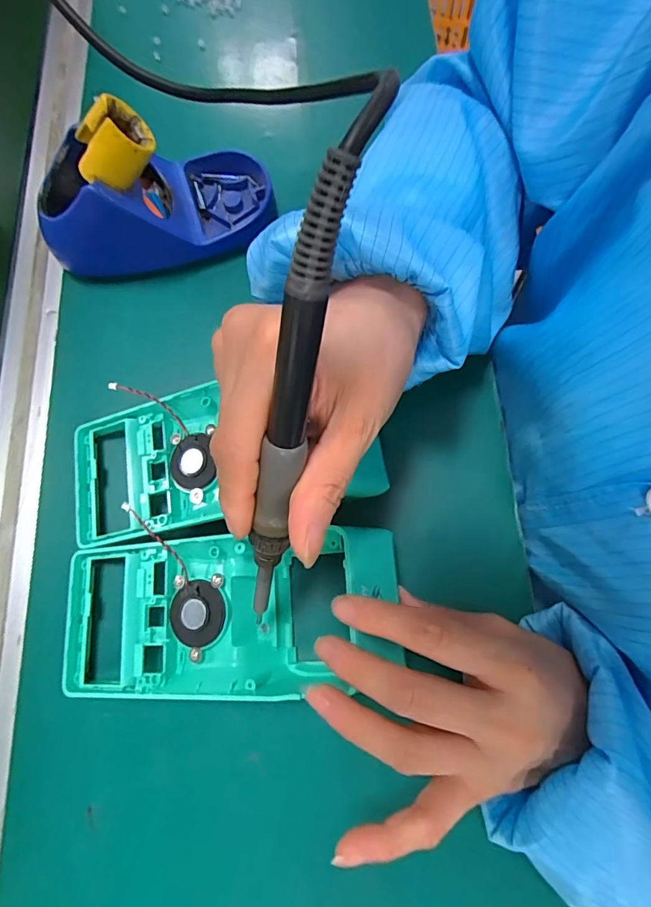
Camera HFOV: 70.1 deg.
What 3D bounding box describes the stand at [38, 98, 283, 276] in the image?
[{"bbox_3d":[-0.115,-0.182,0.309,0.149,0.091,0.078,-10,73,-1],"label":"stand"}]

